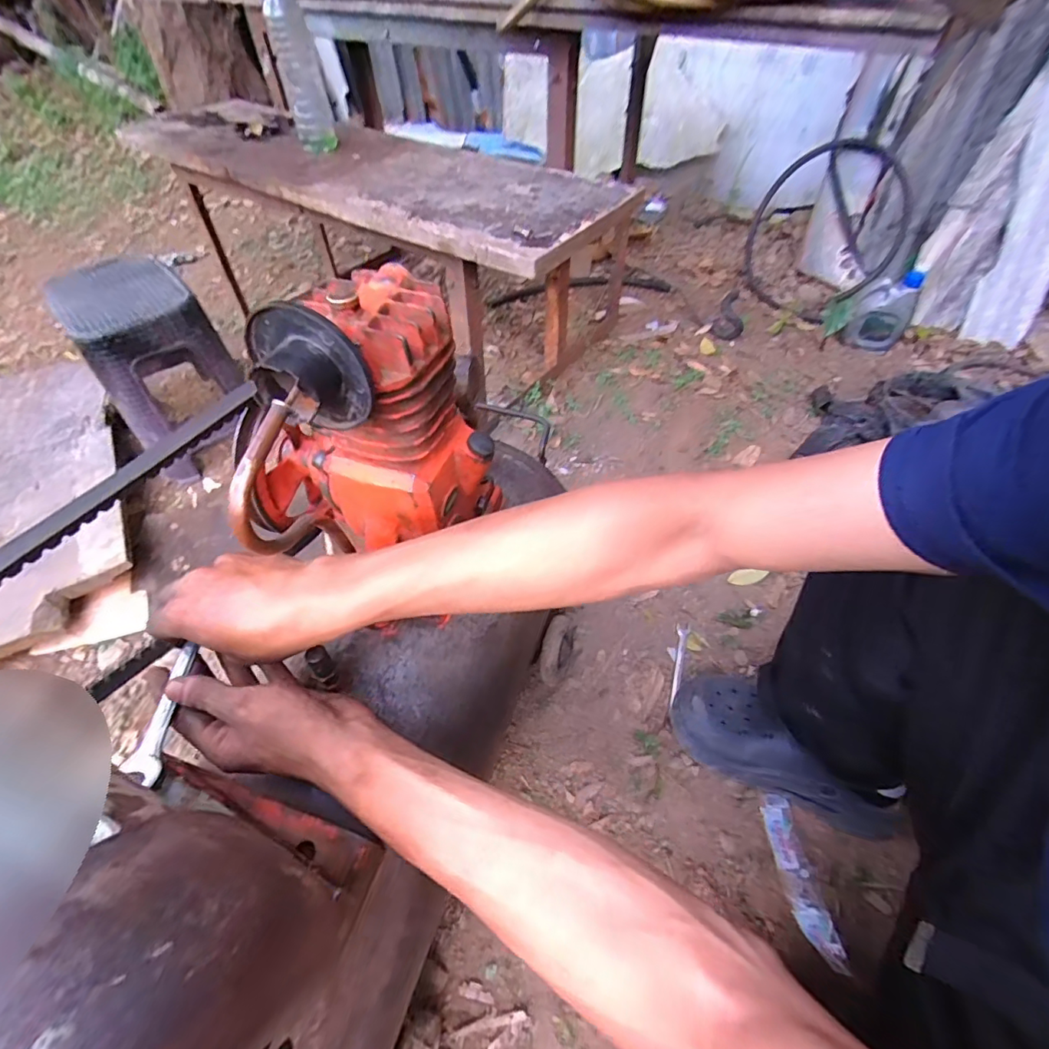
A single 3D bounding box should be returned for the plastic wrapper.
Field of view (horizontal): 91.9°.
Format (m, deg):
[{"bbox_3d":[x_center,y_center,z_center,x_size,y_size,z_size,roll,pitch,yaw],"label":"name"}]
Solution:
[{"bbox_3d":[0.302,0.384,0.557,0.035,0.028,0.158,0,47,-4],"label":"plastic wrapper"}]

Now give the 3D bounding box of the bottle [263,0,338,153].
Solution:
[{"bbox_3d":[-0.373,-0.759,0.849,0.073,0.202,0.057,-14,53,-11],"label":"bottle"}]

